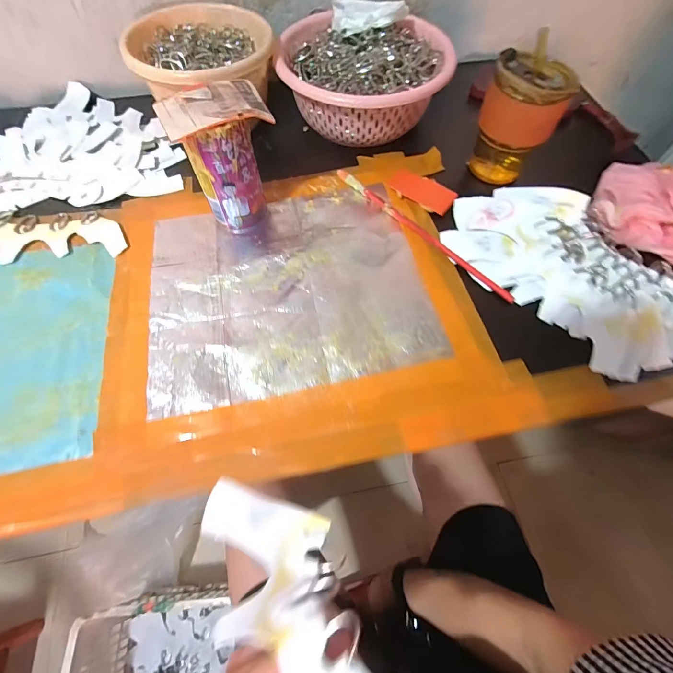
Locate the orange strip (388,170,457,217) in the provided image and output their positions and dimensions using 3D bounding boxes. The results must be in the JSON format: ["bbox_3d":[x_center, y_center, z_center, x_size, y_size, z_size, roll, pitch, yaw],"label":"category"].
[{"bbox_3d":[0.108,-0.185,0.430,0.087,0.004,0.045,36,68,20],"label":"orange strip"}]

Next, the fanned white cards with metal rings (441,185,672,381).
[{"bbox_3d":[0.249,-0.073,0.353,0.146,0.039,0.279,-37,70,-16],"label":"fanned white cards with metal rings"}]

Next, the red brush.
[{"bbox_3d":[0.093,-0.124,0.392,0.012,0.010,0.258,-41,71,-18],"label":"red brush"}]

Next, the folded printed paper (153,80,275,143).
[{"bbox_3d":[-0.113,-0.210,0.309,0.094,0.012,0.065,-25,66,-12],"label":"folded printed paper"}]

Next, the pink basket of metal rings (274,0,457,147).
[{"bbox_3d":[0.037,-0.347,0.453,0.220,0.095,0.174,5,65,3],"label":"pink basket of metal rings"}]

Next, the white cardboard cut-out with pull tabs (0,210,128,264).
[{"bbox_3d":[-0.352,-0.114,0.388,0.214,0.007,0.087,-9,65,-4],"label":"white cardboard cut-out with pull tabs"}]

